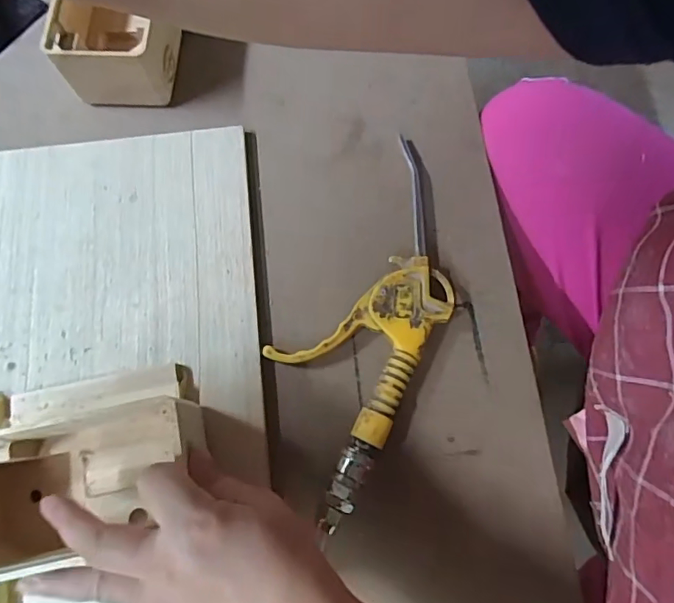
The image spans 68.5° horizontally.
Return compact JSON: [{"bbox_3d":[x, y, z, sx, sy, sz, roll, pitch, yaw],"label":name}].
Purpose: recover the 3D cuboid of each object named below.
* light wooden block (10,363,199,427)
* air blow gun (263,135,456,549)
[{"bbox_3d":[-0.147,0.057,0.313,0.111,0.012,0.026,-8,74,-3],"label":"light wooden block"},{"bbox_3d":[0.021,0.012,0.327,0.086,0.019,0.248,28,76,7],"label":"air blow gun"}]

